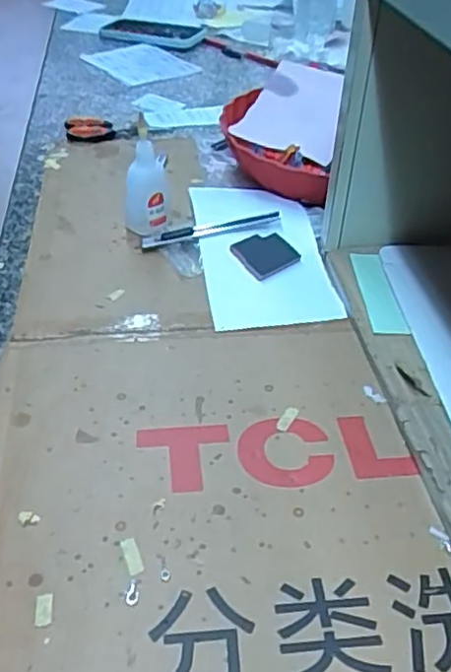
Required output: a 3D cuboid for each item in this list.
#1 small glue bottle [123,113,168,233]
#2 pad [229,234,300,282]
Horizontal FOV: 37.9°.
[{"bbox_3d":[-0.072,-0.138,0.580,0.040,0.091,0.031,0,40,-3],"label":"small glue bottle"},{"bbox_3d":[0.036,-0.069,0.566,0.045,0.006,0.046,-28,63,-19],"label":"pad"}]

